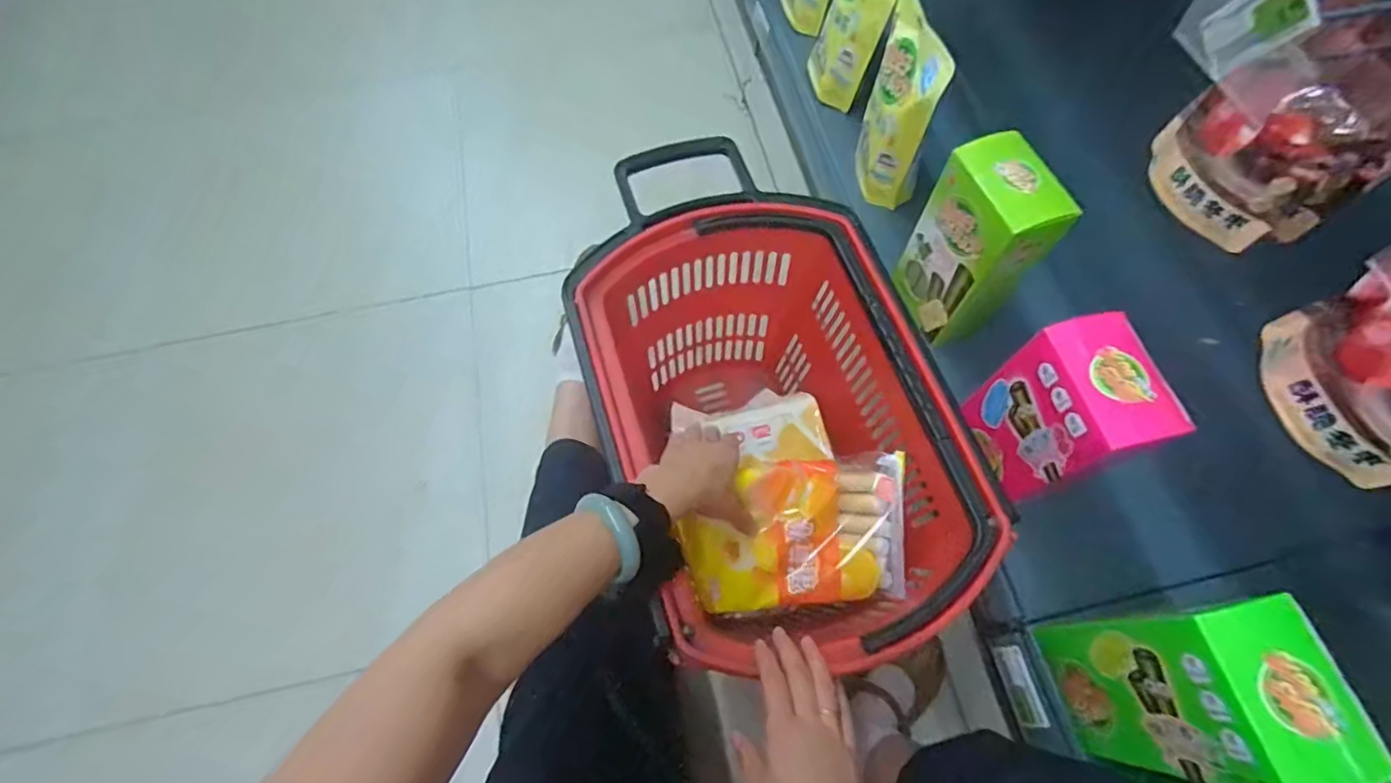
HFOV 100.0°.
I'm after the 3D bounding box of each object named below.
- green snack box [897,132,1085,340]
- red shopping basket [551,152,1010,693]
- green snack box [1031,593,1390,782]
[{"bbox_3d":[0.322,-0.163,0.674,0.079,0.222,0.132,-20,67,-7],"label":"green snack box"},{"bbox_3d":[0.066,0.028,0.714,0.330,0.317,0.562,-17,67,-6],"label":"red shopping basket"},{"bbox_3d":[0.411,0.253,0.498,0.081,0.221,0.120,-8,66,-2],"label":"green snack box"}]

